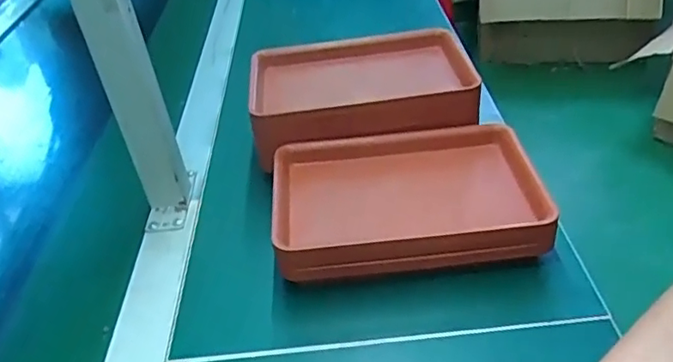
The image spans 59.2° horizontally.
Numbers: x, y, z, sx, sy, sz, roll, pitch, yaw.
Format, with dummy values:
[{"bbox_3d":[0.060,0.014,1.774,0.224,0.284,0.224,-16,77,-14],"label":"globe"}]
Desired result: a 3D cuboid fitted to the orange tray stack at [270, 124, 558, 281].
[{"bbox_3d":[0.064,0.018,0.555,0.233,0.059,0.157,-7,36,0],"label":"orange tray stack"}]

